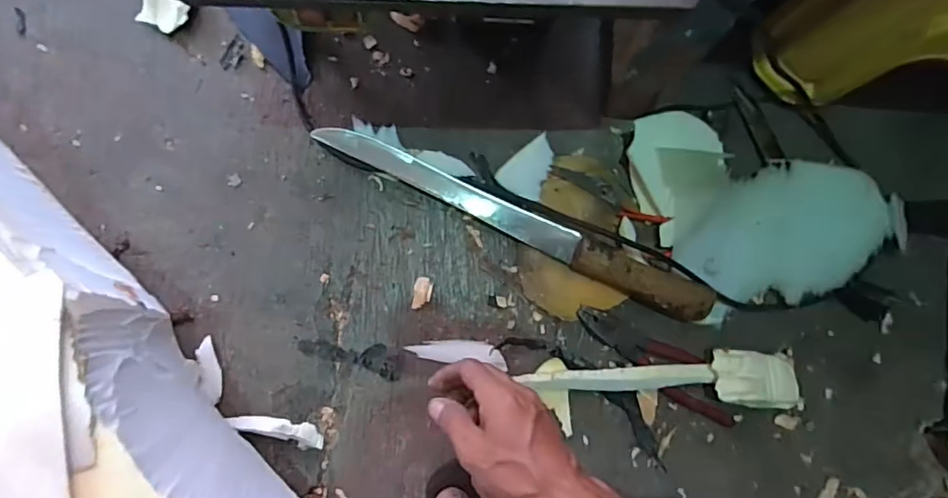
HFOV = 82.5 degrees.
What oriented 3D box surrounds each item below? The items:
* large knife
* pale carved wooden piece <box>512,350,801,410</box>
[{"bbox_3d":[0.039,-0.031,0.548,0.431,0.049,0.043,26,82,-3],"label":"large knife"},{"bbox_3d":[0.195,0.124,0.548,0.282,0.039,0.053,6,84,-5],"label":"pale carved wooden piece"}]

